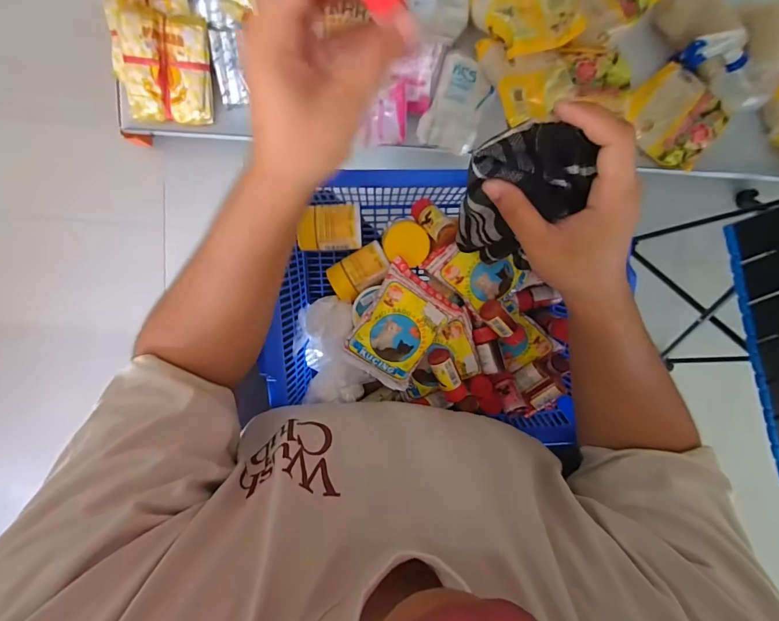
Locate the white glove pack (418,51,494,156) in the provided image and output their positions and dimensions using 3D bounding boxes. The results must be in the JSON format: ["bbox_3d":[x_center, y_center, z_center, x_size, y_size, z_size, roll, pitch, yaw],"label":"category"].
[{"bbox_3d":[0.126,-0.381,0.722,0.105,0.025,0.161,18,96,-5],"label":"white glove pack"}]

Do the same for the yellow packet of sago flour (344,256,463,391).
[{"bbox_3d":[0.010,0.018,0.371,0.077,0.024,0.105,35,94,-7],"label":"yellow packet of sago flour"}]

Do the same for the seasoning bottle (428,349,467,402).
[{"bbox_3d":[0.059,0.067,0.390,0.022,0.017,0.056,-25,98,0],"label":"seasoning bottle"}]

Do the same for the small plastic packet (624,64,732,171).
[{"bbox_3d":[0.559,-0.376,0.757,0.177,0.033,0.136,41,93,-7],"label":"small plastic packet"}]

